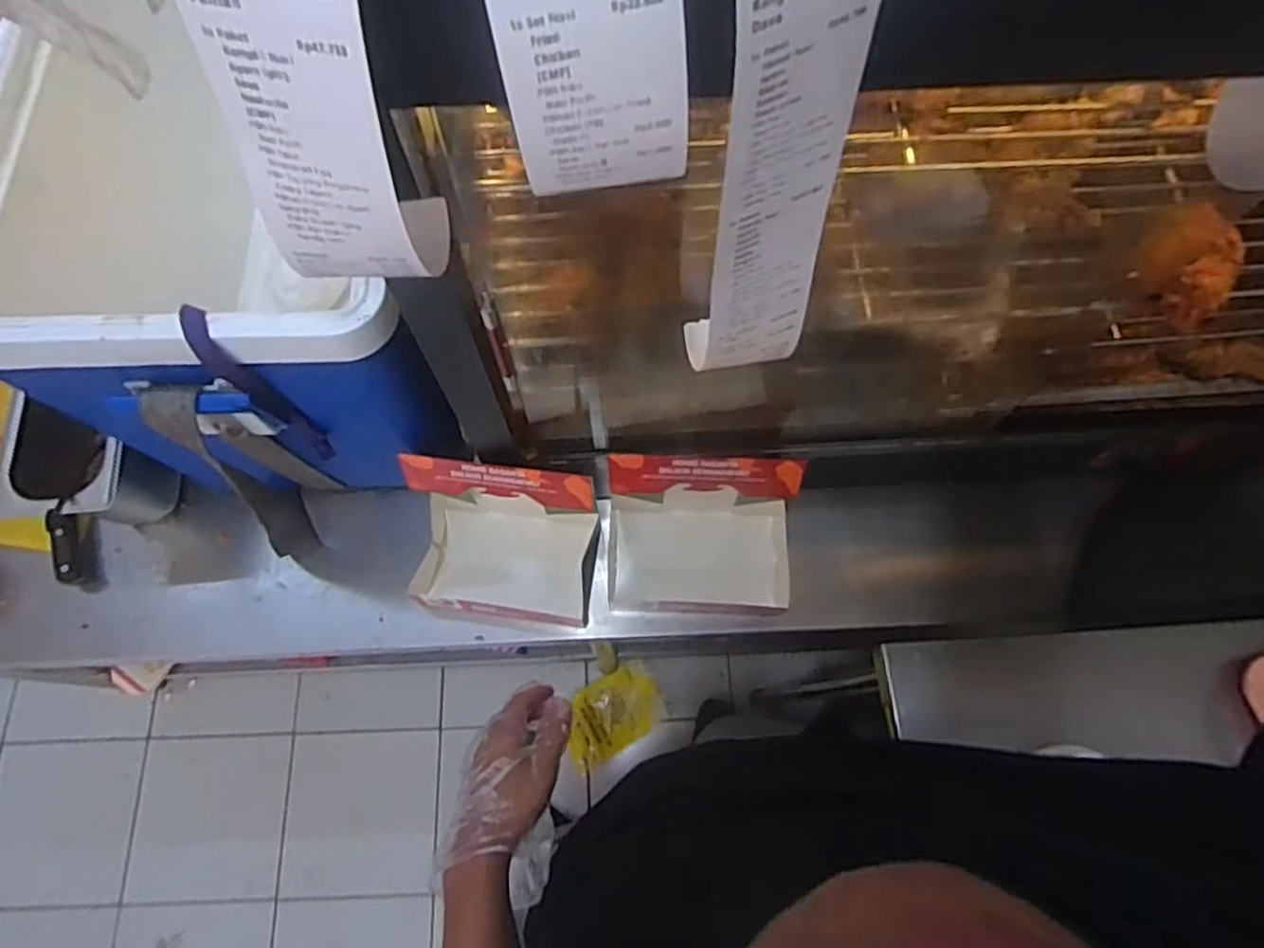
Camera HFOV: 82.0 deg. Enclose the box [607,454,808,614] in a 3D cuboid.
[{"bbox_3d":[0.064,0.063,0.719,0.182,0.172,0.117,-1,71,-1],"label":"box"}]

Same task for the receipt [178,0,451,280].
[{"bbox_3d":[-0.104,-0.138,0.251,0.055,0.161,0.080,6,71,1],"label":"receipt"}]

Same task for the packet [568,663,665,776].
[{"bbox_3d":[-0.043,0.498,1.509,0.208,0.057,0.140,-29,74,-10],"label":"packet"}]

